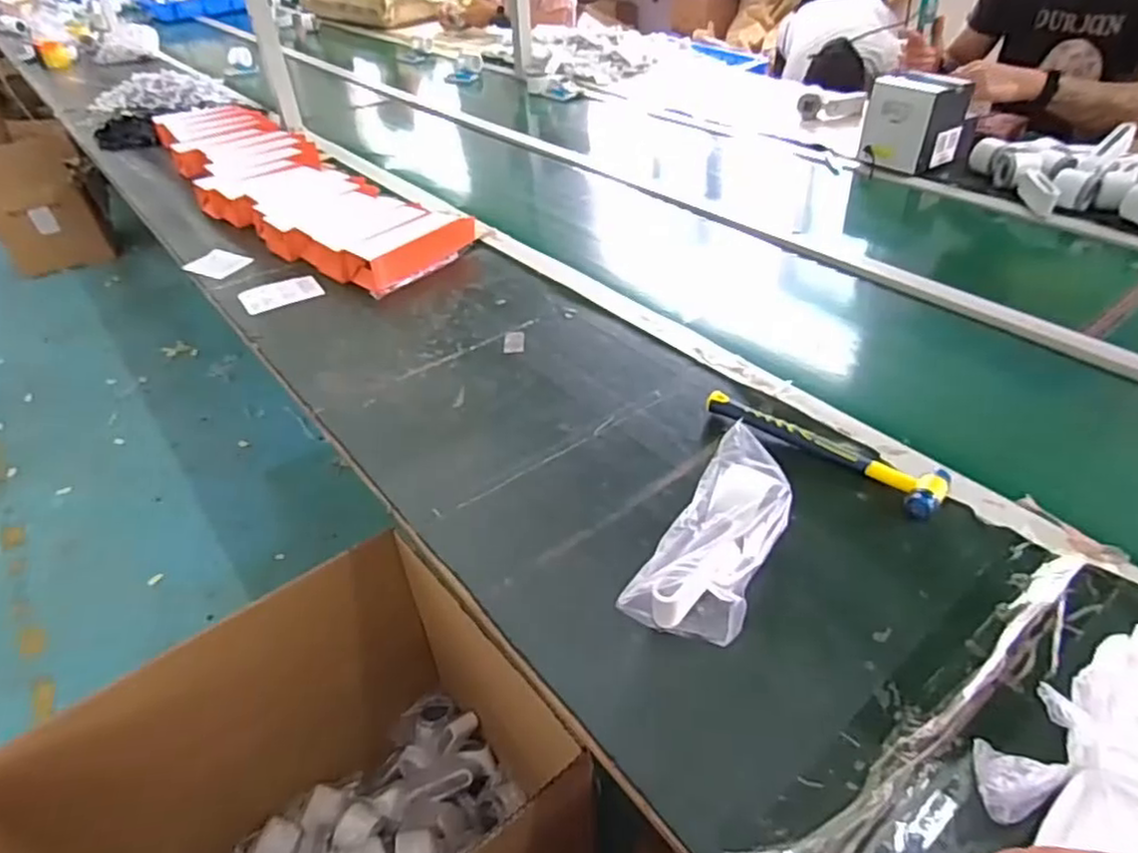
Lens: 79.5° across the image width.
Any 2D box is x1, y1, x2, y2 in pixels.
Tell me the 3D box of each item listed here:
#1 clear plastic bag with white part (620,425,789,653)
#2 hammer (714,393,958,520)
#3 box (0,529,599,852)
[{"bbox_3d":[0.129,0.092,0.571,0.083,0.056,0.194,21,62,28],"label":"clear plastic bag with white part"},{"bbox_3d":[0.251,0.019,0.692,0.244,0.023,0.061,28,49,32],"label":"hammer"},{"bbox_3d":[-0.260,0.476,0.748,0.470,0.416,0.416,-29,46,-27],"label":"box"}]

